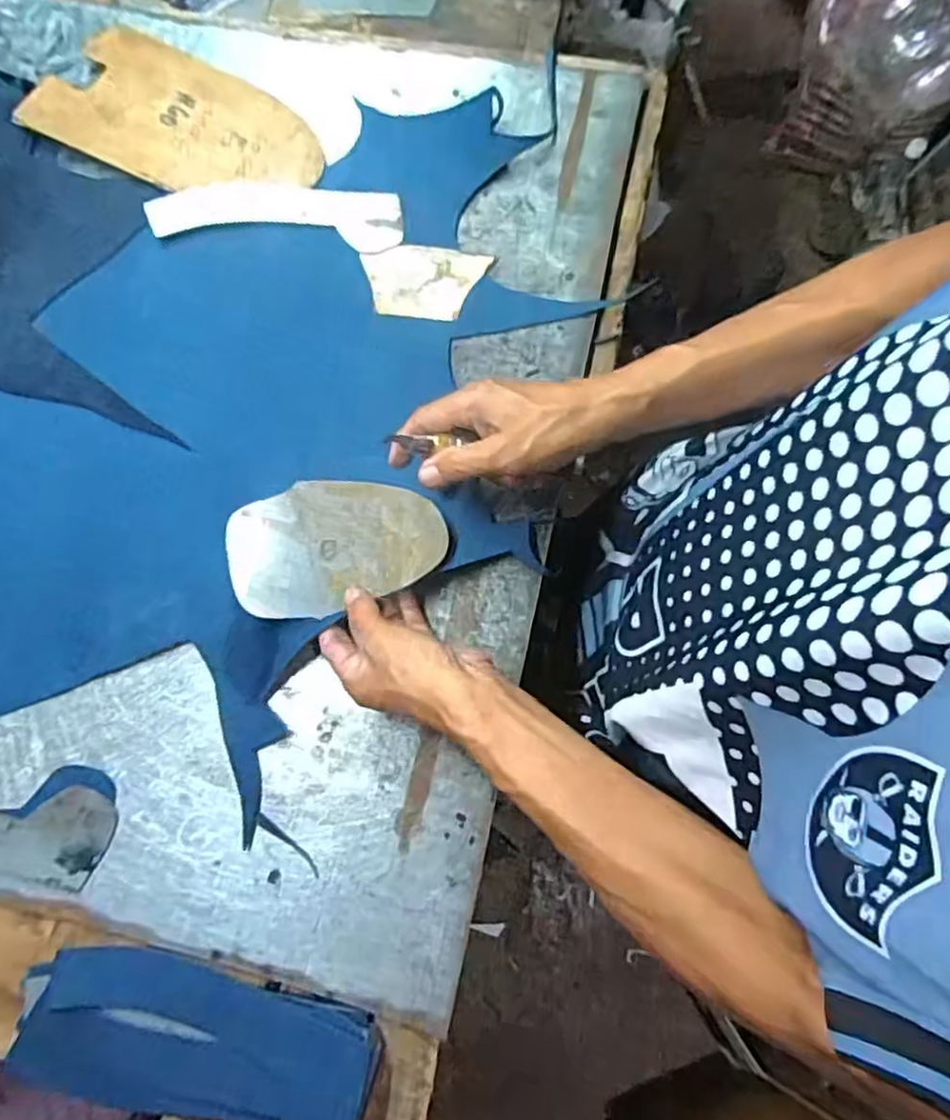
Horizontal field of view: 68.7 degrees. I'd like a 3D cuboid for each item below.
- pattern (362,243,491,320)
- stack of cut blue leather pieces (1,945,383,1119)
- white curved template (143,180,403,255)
[{"bbox_3d":[-0.044,-0.233,0.578,0.100,0.004,0.066,9,76,-2],"label":"pattern"},{"bbox_3d":[-0.176,0.305,0.436,0.223,0.029,0.080,13,76,-1],"label":"stack of cut blue leather pieces"},{"bbox_3d":[-0.168,-0.295,0.589,0.207,0.008,0.057,5,82,-3],"label":"white curved template"}]

